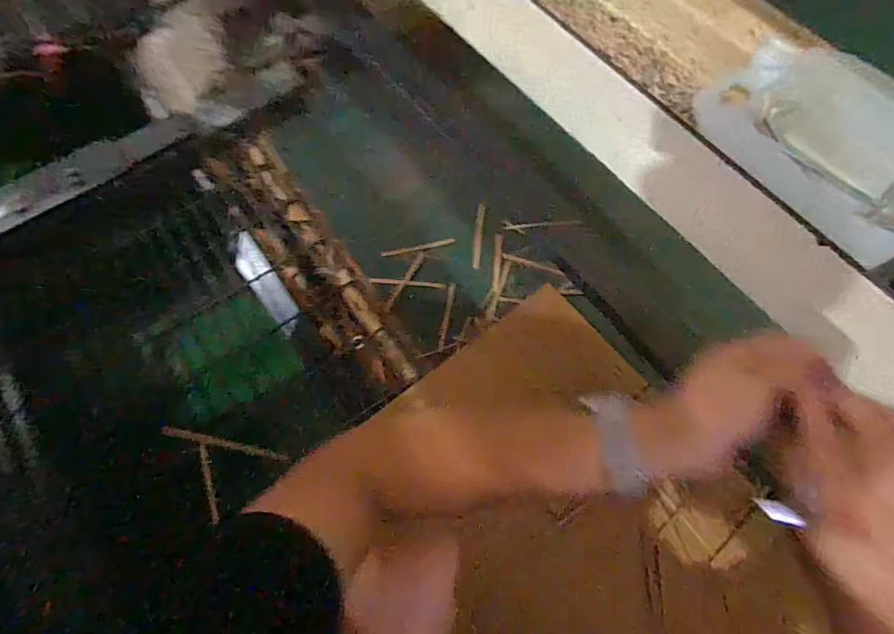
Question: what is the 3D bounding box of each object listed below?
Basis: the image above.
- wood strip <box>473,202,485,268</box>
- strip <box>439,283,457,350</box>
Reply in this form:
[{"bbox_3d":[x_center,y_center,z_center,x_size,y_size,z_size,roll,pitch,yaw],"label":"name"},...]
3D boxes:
[{"bbox_3d":[0.062,-0.158,0.943,0.016,0.012,0.128,5,86,1],"label":"wood strip"},{"bbox_3d":[0.001,-0.003,0.901,0.014,0.008,0.135,10,66,3],"label":"strip"}]

